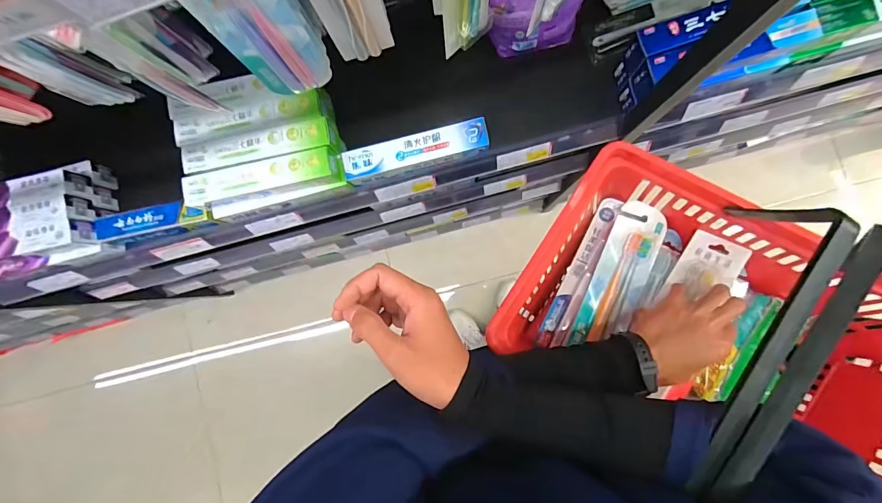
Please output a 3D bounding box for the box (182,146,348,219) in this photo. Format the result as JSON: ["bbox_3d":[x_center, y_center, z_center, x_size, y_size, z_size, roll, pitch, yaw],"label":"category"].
[{"bbox_3d":[-0.267,-0.104,0.620,0.226,0.060,0.050,-12,86,4],"label":"box"}]

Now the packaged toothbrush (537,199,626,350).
[{"bbox_3d":[0.193,0.030,0.547,0.038,0.020,0.216,23,83,45],"label":"packaged toothbrush"}]

